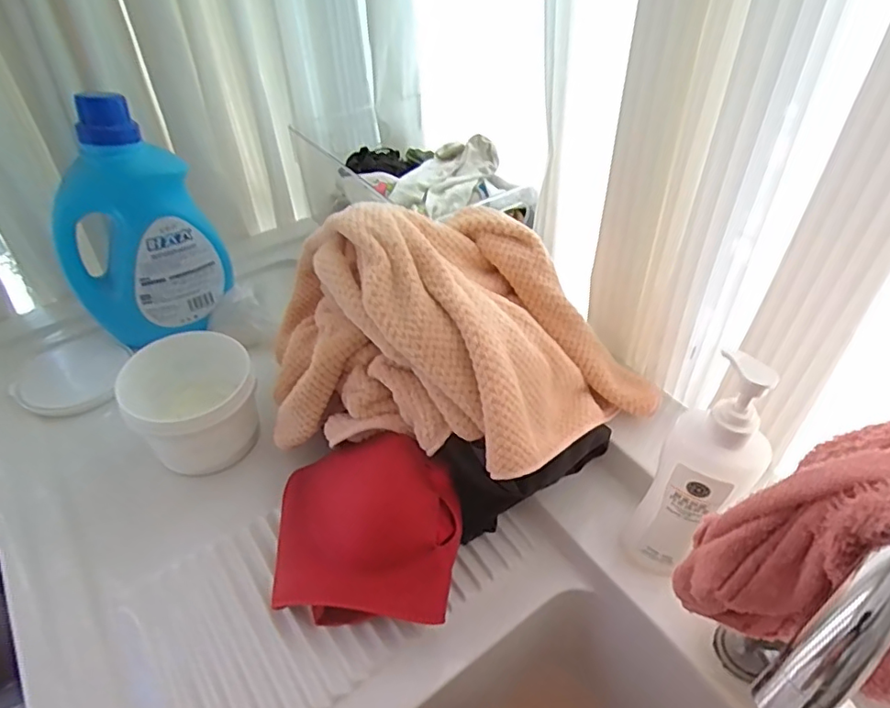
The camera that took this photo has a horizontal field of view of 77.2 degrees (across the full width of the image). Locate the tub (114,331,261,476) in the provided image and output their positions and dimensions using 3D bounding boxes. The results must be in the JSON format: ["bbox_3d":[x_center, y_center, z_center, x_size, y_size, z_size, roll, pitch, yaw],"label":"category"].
[{"bbox_3d":[-0.253,0.052,0.563,0.113,0.085,0.114,0,45,0],"label":"tub"}]

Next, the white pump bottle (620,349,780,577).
[{"bbox_3d":[0.192,0.097,0.428,0.060,0.215,0.054,29,52,26],"label":"white pump bottle"}]

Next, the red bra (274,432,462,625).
[{"bbox_3d":[-0.069,0.153,0.487,0.162,0.104,0.135,1,45,2],"label":"red bra"}]

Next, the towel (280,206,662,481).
[{"bbox_3d":[0.019,-0.019,0.508,0.340,0.171,0.233,16,47,16],"label":"towel"}]

